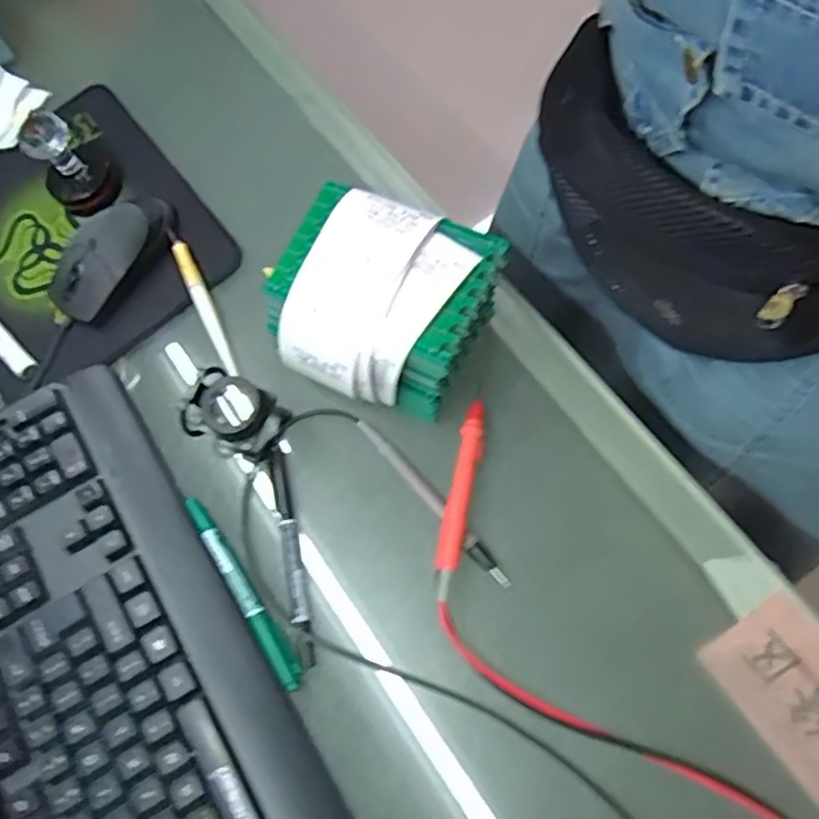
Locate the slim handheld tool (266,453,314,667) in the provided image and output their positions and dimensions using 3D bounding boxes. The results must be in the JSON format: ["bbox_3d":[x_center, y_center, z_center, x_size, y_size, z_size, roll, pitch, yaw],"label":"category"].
[{"bbox_3d":[-0.077,0.092,0.449,0.012,0.015,0.141,-12,65,-3],"label":"slim handheld tool"}]

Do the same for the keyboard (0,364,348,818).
[{"bbox_3d":[-0.167,0.168,0.408,0.151,0.022,0.433,-31,67,-11],"label":"keyboard"}]

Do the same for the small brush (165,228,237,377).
[{"bbox_3d":[-0.156,-0.084,0.518,0.013,0.014,0.129,-24,66,-9],"label":"small brush"}]

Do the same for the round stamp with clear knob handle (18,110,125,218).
[{"bbox_3d":[-0.264,-0.195,0.542,0.055,0.077,0.049,-29,68,-11],"label":"round stamp with clear knob handle"}]

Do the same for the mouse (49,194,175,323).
[{"bbox_3d":[-0.229,-0.123,0.532,0.059,0.040,0.115,34,71,15],"label":"mouse"}]

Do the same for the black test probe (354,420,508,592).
[{"bbox_3d":[0.013,0.057,0.442,0.011,0.014,0.141,-36,68,-14],"label":"black test probe"}]

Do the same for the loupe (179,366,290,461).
[{"bbox_3d":[-0.115,0.005,0.459,0.048,0.049,0.052,36,71,16],"label":"loupe"}]

